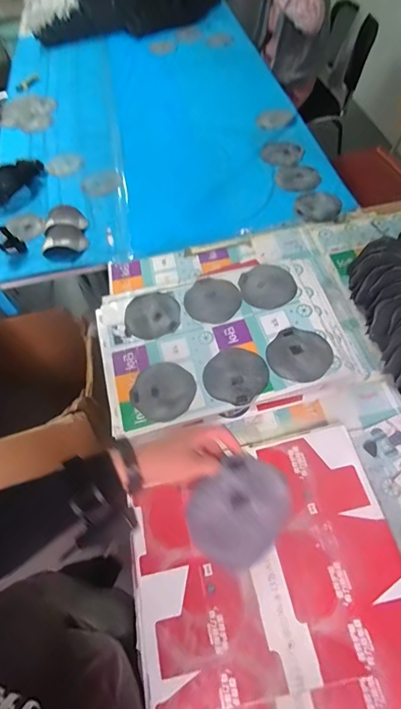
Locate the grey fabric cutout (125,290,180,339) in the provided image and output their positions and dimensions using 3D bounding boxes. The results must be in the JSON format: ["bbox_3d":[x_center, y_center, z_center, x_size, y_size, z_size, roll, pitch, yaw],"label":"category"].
[{"bbox_3d":[-0.126,-0.105,1.008,0.138,0.011,0.143,-4,56,1],"label":"grey fabric cutout"}]

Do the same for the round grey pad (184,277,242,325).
[{"bbox_3d":[0.030,-0.142,1.020,0.147,0.014,0.147,-2,56,3],"label":"round grey pad"}]

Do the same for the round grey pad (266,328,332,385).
[{"bbox_3d":[0.233,0.000,0.903,0.138,0.006,0.150,-2,56,3],"label":"round grey pad"}]

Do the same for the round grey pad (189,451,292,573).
[{"bbox_3d":[0.057,0.218,0.530,0.130,0.007,0.147,38,89,-8],"label":"round grey pad"}]

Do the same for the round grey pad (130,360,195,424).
[{"bbox_3d":[-0.086,0.081,0.881,0.143,0.015,0.141,-2,56,3],"label":"round grey pad"}]

